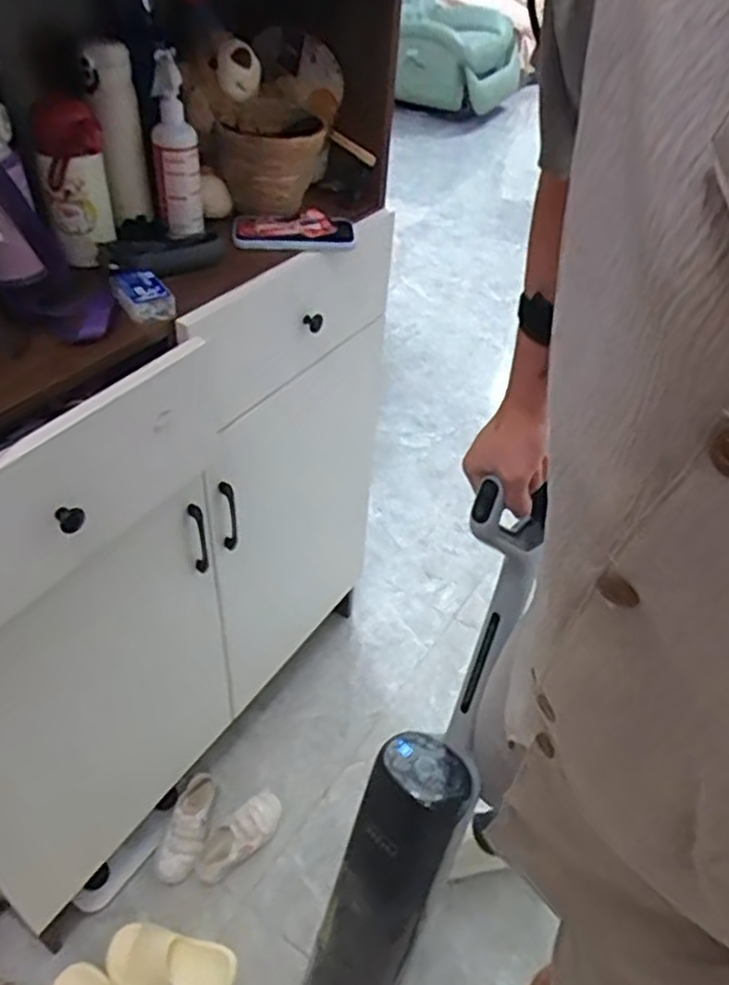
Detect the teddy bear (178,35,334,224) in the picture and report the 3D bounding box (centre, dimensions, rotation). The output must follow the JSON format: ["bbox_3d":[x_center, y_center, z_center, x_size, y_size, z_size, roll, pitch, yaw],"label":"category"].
[{"bbox_3d":[-0.145,-0.486,0.953,0.190,0.176,0.139,-10,46,-16],"label":"teddy bear"}]

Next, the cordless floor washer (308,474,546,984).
[{"bbox_3d":[0.033,0.480,0.923,0.249,1.048,0.198,22,17,17],"label":"cordless floor washer"}]

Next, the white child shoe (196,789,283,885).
[{"bbox_3d":[-0.232,0.636,1.325,0.195,0.055,0.081,-30,54,-32],"label":"white child shoe"}]

